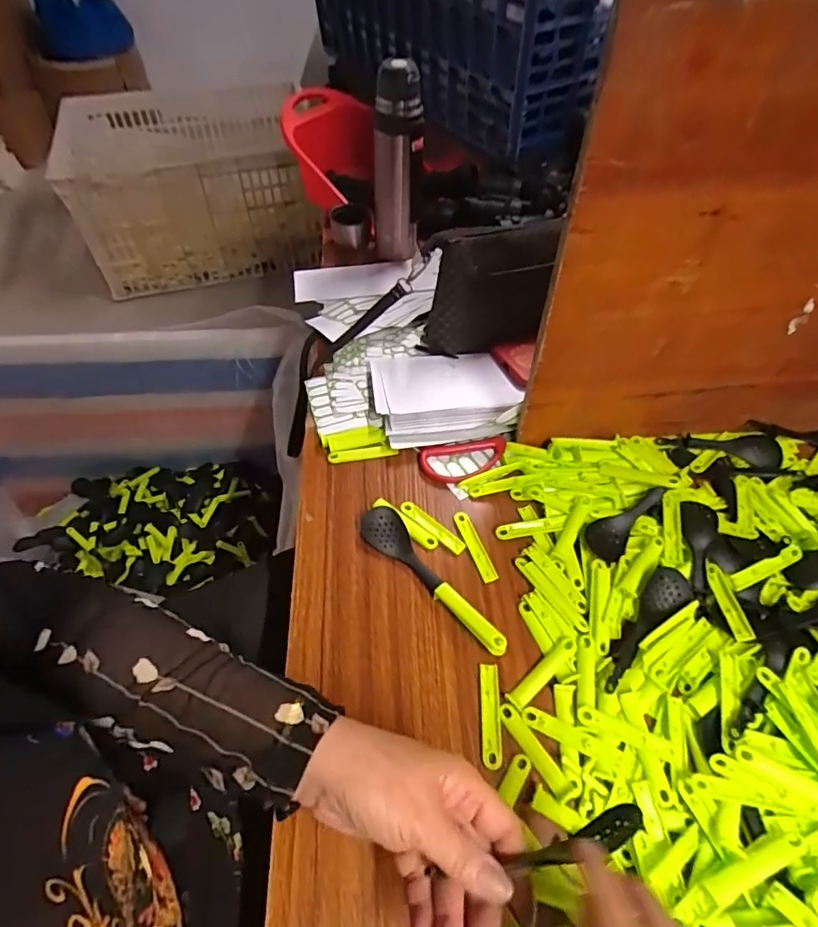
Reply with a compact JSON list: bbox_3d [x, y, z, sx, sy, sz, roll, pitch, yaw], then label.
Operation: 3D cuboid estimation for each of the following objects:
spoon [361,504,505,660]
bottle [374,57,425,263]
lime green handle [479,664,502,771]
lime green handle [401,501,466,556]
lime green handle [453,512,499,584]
[{"bbox_3d":[0.023,0.101,0.481,0.040,0.023,0.176,-36,60,-25],"label":"spoon"},{"bbox_3d":[-0.016,-0.405,0.732,0.069,0.235,0.054,-4,52,-3],"label":"bottle"},{"bbox_3d":[0.064,0.197,0.416,0.015,0.004,0.075,2,52,2],"label":"lime green handle"},{"bbox_3d":[0.023,0.063,0.528,0.076,0.006,0.016,35,60,25],"label":"lime green handle"},{"bbox_3d":[0.065,0.080,0.513,0.018,0.005,0.076,-17,54,-13],"label":"lime green handle"}]

